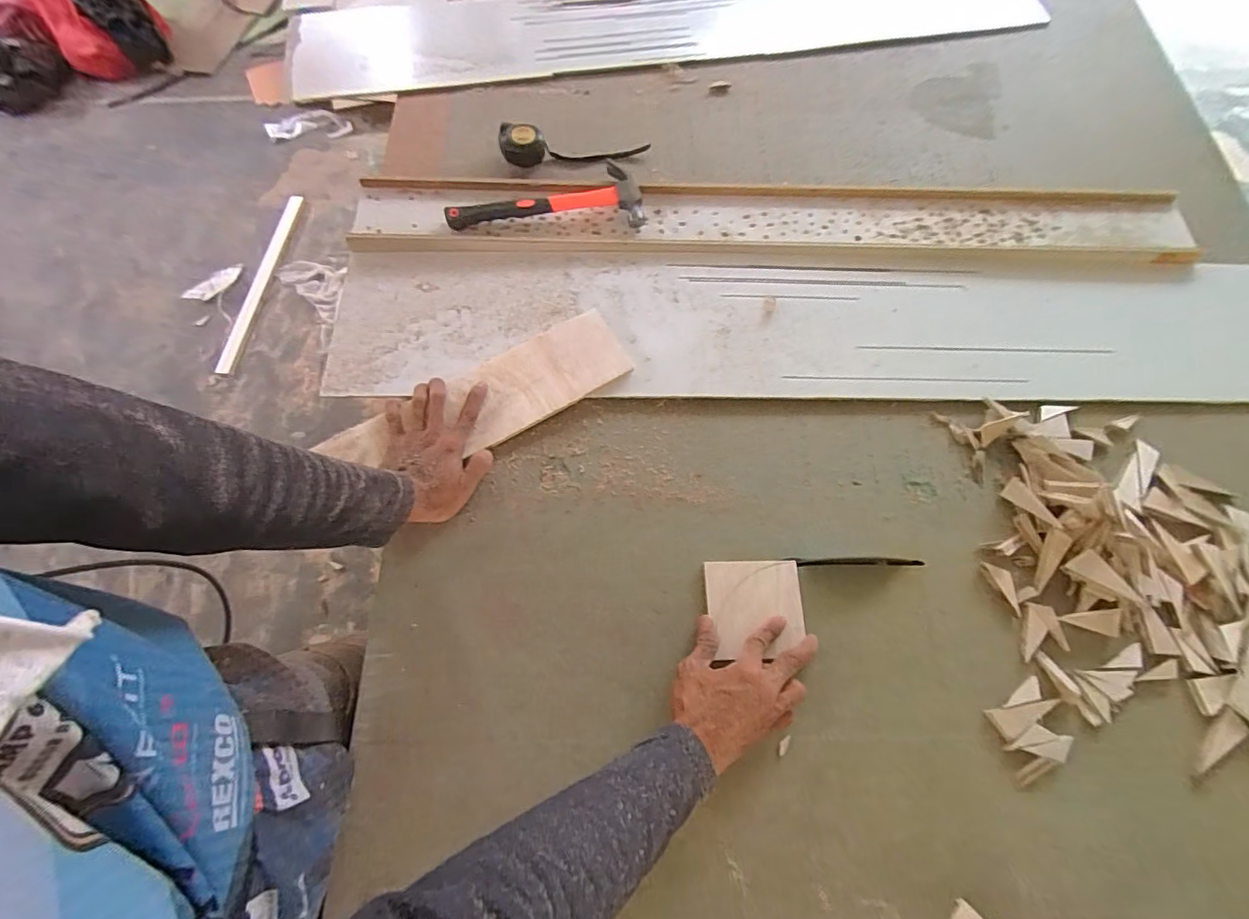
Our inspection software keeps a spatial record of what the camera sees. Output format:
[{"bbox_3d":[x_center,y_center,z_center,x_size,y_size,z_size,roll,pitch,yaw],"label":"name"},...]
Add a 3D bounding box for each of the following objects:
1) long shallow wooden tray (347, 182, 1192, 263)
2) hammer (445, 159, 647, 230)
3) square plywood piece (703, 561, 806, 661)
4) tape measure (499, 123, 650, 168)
[{"bbox_3d":[0.200,-0.334,0.735,1.140,0.029,0.120,1,71,0],"label":"long shallow wooden tray"},{"bbox_3d":[-0.110,-0.363,0.733,0.269,0.031,0.093,-3,71,-1],"label":"hammer"},{"bbox_3d":[0.139,0.156,0.554,0.100,0.010,0.098,-1,63,-1],"label":"square plywood piece"},{"bbox_3d":[-0.076,-0.467,0.782,0.218,0.044,0.051,-1,71,0],"label":"tape measure"}]

